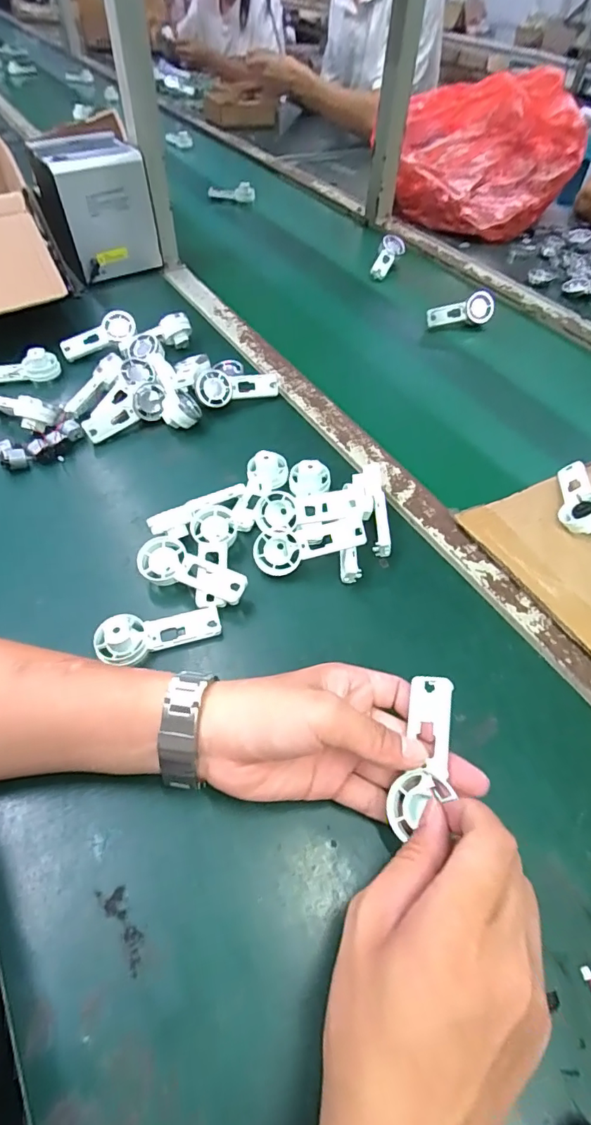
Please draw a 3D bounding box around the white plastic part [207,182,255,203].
[{"bbox_3d":[-0.133,-0.771,1.025,0.098,0.030,0.028,6,52,2],"label":"white plastic part"}]

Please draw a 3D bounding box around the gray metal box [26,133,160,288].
[{"bbox_3d":[-0.289,-0.512,0.724,0.143,0.150,0.123,-18,55,-16],"label":"gray metal box"}]

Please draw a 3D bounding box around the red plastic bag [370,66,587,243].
[{"bbox_3d":[0.344,-0.765,0.925,0.246,0.193,0.286,-29,58,-23],"label":"red plastic bag"}]

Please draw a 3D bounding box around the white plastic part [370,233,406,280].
[{"bbox_3d":[0.152,-0.512,0.828,0.038,0.015,0.097,38,72,-23],"label":"white plastic part"}]

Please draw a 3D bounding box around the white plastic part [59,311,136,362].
[{"bbox_3d":[-0.246,-0.282,0.611,0.094,0.034,0.010,-23,15,-4],"label":"white plastic part"}]

